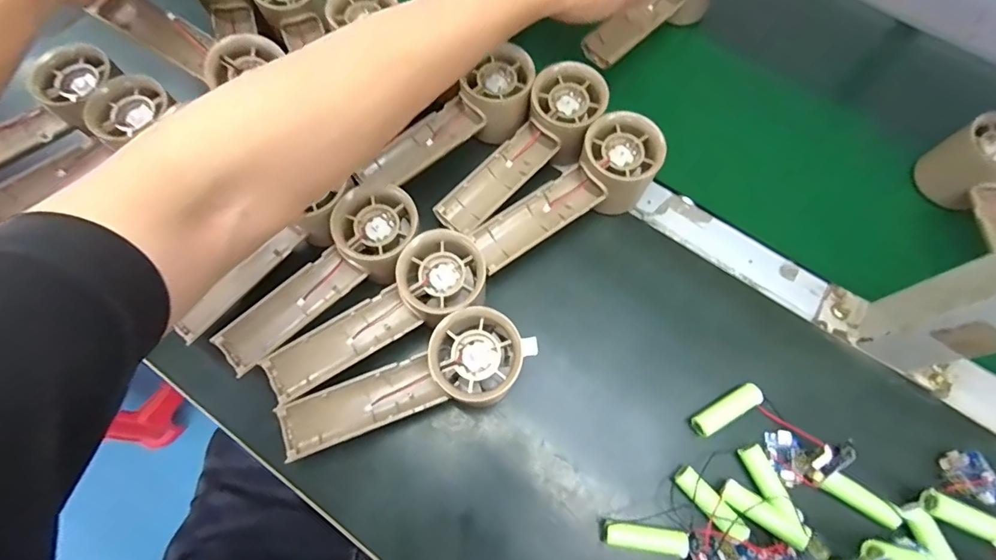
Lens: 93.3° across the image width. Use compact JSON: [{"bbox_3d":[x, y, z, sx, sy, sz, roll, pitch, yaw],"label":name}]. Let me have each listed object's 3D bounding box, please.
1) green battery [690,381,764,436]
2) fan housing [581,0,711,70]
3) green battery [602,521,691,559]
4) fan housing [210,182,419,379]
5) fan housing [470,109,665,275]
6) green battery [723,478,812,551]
[{"bbox_3d":[0.154,0.089,0.321,0.053,0.016,0.014,-26,72,-10],"label":"green battery"},{"bbox_3d":[0.141,-0.241,0.421,0.055,0.053,0.150,38,73,12],"label":"fan housing"},{"bbox_3d":[0.091,0.160,0.293,0.051,0.015,0.014,10,70,3],"label":"green battery"},{"bbox_3d":[-0.116,0.002,0.321,0.156,0.029,0.061,-43,75,-1],"label":"fan housing"},{"bbox_3d":[0.053,-0.058,0.355,0.149,0.051,0.052,-36,74,0],"label":"fan housing"},{"bbox_3d":[0.162,0.142,0.286,0.049,0.012,0.016,32,71,33],"label":"green battery"}]

